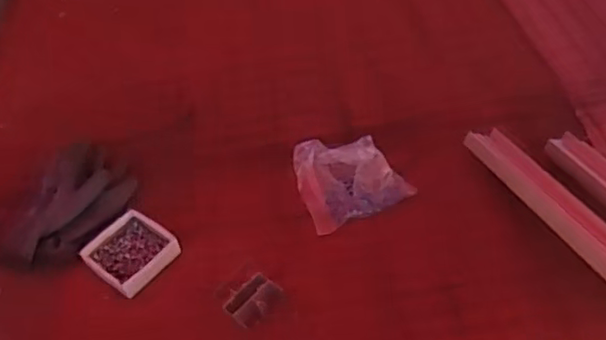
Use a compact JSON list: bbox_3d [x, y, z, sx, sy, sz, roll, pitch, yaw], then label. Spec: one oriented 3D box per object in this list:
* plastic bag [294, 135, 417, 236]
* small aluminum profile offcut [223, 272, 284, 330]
[{"bbox_3d":[0.064,0.003,0.930,0.154,0.047,0.147,-21,48,-14],"label":"plastic bag"},{"bbox_3d":[-0.063,0.165,0.807,0.069,0.022,0.042,-38,53,-26],"label":"small aluminum profile offcut"}]

